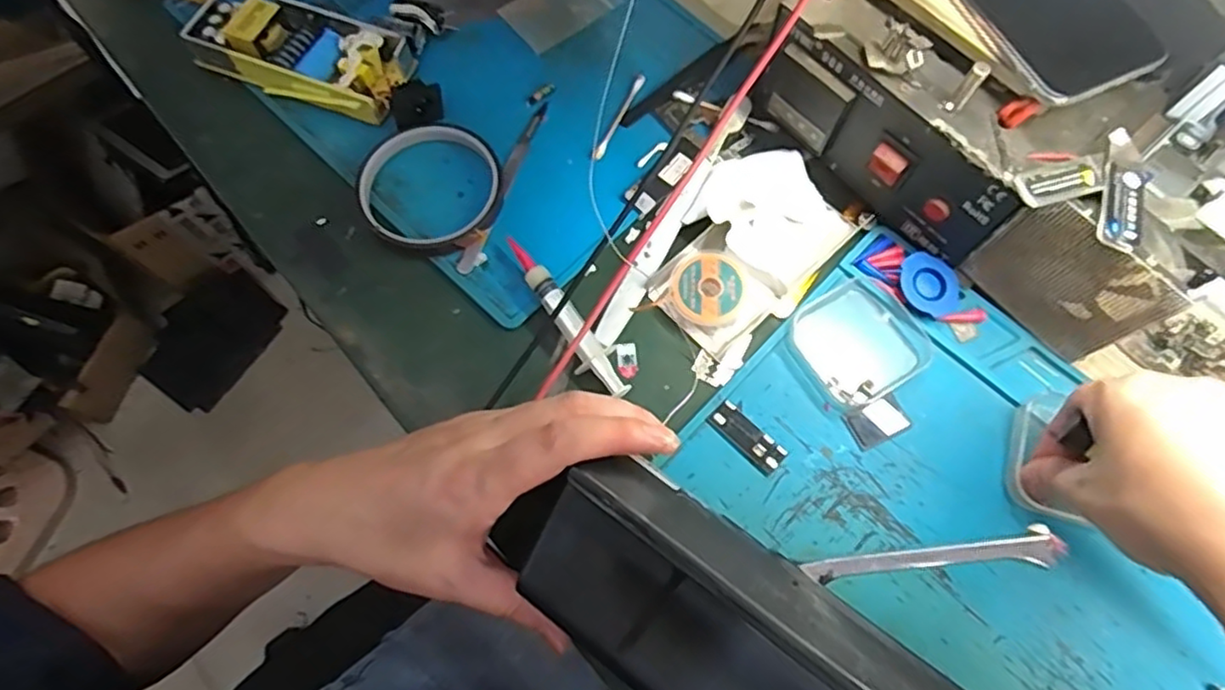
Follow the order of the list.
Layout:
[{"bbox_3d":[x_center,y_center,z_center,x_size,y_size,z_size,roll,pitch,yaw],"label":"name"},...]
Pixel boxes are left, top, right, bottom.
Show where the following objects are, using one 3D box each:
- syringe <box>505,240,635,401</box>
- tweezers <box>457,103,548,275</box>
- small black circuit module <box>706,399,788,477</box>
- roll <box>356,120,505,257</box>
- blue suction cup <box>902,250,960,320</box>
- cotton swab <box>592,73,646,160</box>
[{"bbox_3d":[-0.029,-0.018,0.369,0.021,0.020,0.113,-35,74,-11],"label":"syringe"},{"bbox_3d":[-0.066,-0.100,0.410,0.011,0.007,0.129,19,71,7],"label":"tweezers"},{"bbox_3d":[0.072,0.049,0.354,0.043,0.004,0.018,42,76,14],"label":"small black circuit module"},{"bbox_3d":[-0.111,-0.096,0.401,0.084,0.016,0.092,0,70,0],"label":"roll"},{"bbox_3d":[0.182,-0.034,0.379,0.036,0.010,0.032,29,73,10],"label":"blue suction cup"},{"bbox_3d":[0.005,-0.149,0.427,0.006,0.007,0.074,24,72,9],"label":"cotton swab"}]

